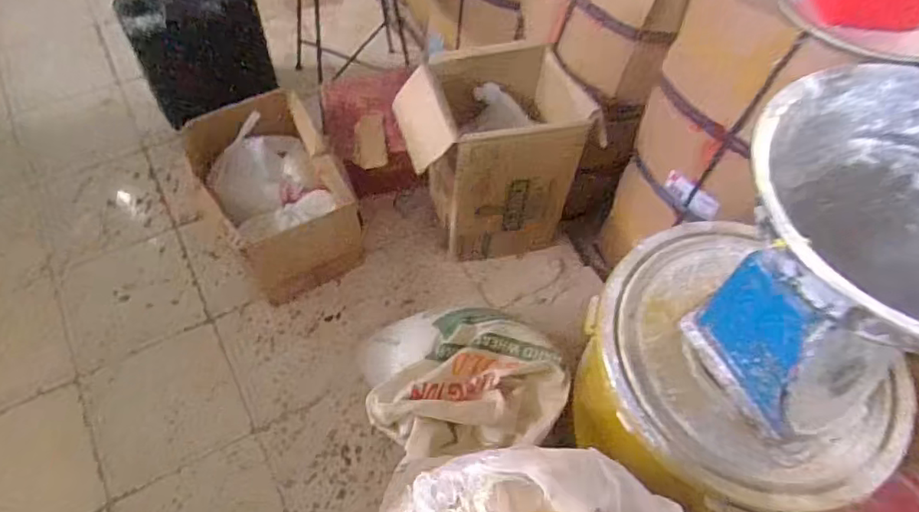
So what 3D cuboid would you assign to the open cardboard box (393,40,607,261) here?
[{"bbox_3d":[0.062,-0.245,1.415,0.396,0.433,0.296,-5,59,-7],"label":"open cardboard box"}]

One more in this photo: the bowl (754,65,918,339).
[{"bbox_3d":[0.446,-0.020,0.630,0.301,0.194,0.319,2,58,-3],"label":"bowl"}]

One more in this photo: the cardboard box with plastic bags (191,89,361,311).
[{"bbox_3d":[-0.455,-0.144,1.468,0.317,0.242,0.436,-29,64,-20],"label":"cardboard box with plastic bags"}]

